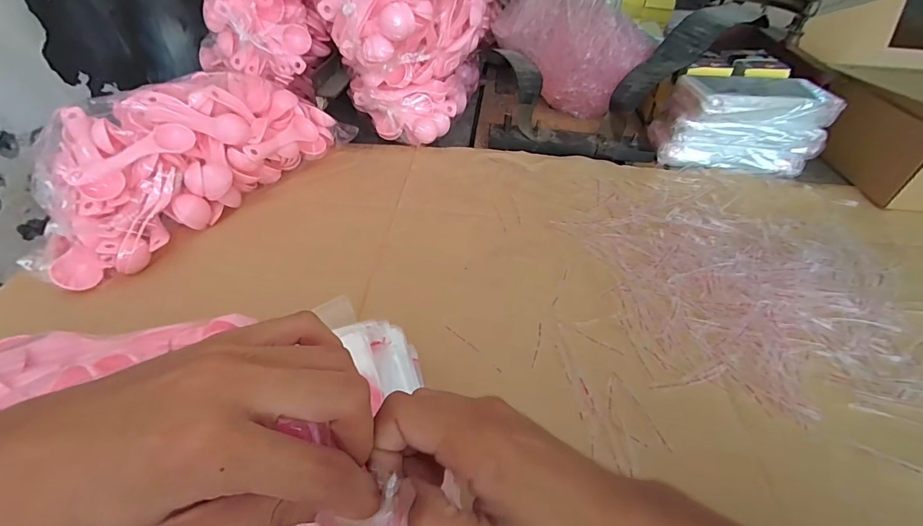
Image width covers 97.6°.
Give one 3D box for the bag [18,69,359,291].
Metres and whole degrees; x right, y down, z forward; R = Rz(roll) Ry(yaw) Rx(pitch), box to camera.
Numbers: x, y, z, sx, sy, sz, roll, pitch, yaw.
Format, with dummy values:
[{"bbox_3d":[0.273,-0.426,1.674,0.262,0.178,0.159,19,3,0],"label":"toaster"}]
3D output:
[{"bbox_3d":[-0.297,-0.123,0.452,0.151,0.101,0.346,19,45,18],"label":"bag"}]

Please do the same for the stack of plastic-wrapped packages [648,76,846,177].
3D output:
[{"bbox_3d":[0.387,-0.192,0.561,0.200,0.095,0.091,4,42,2],"label":"stack of plastic-wrapped packages"}]

